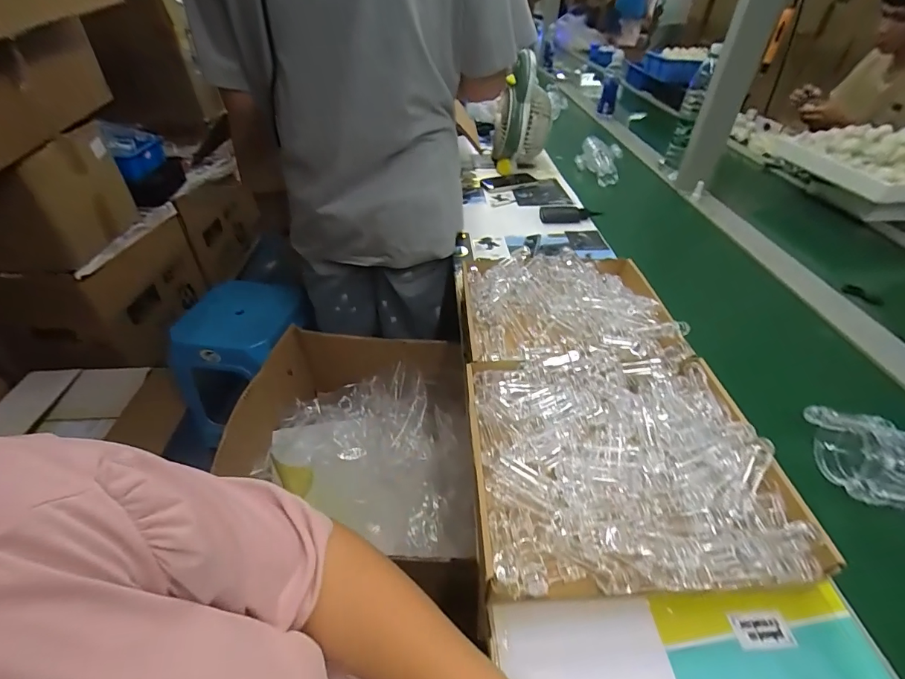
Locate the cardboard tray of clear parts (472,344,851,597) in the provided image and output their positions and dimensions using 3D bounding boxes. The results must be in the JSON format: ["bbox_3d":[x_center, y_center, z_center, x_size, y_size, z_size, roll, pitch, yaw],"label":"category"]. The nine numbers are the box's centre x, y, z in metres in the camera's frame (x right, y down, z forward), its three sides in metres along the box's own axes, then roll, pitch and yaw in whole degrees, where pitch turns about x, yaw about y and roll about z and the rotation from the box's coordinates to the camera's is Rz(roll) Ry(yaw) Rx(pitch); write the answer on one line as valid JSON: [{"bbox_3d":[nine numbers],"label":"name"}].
[{"bbox_3d":[0.180,0.130,0.476,0.308,0.078,0.279,-2,40,-3],"label":"cardboard tray of clear parts"}]

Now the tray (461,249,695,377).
[{"bbox_3d":[0.173,-0.034,0.668,0.300,0.079,0.296,1,40,0],"label":"tray"}]

